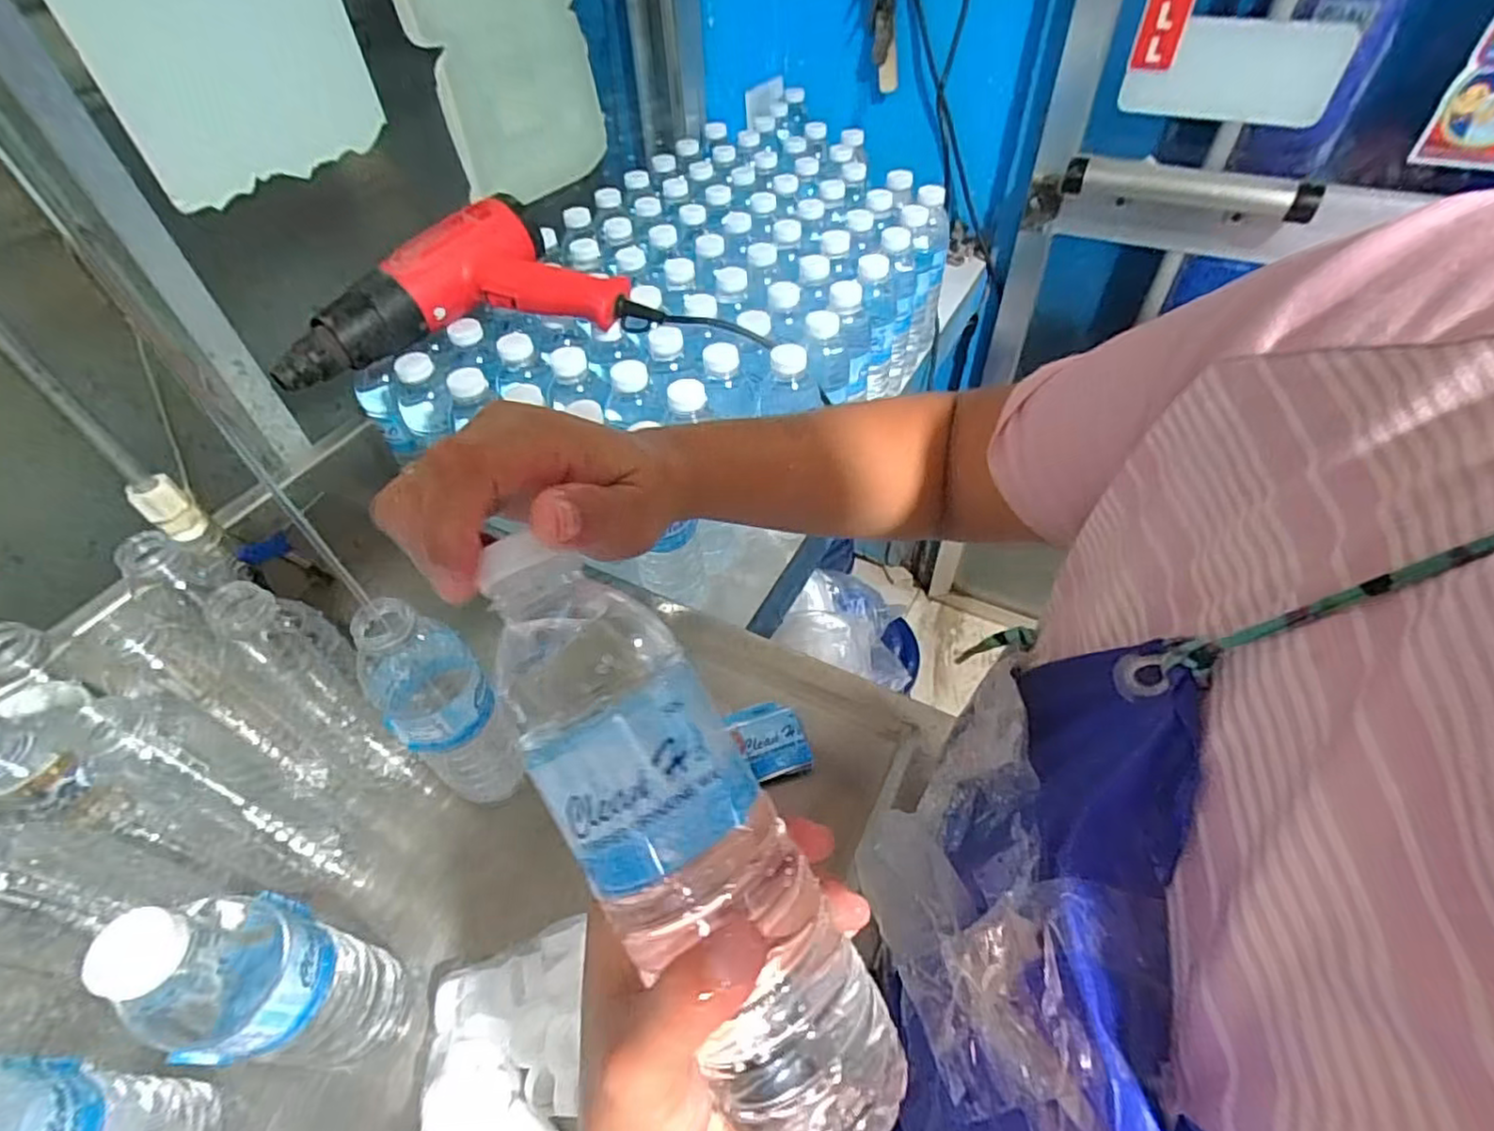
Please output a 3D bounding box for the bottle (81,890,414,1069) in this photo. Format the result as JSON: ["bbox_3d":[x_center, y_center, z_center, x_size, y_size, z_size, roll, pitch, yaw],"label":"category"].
[{"bbox_3d":[-0.235,0.218,0.342,0.050,0.206,0.069,14,51,14],"label":"bottle"}]

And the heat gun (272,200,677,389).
[{"bbox_3d":[-0.258,-0.256,0.604,0.317,0.076,0.143,-15,50,-11],"label":"heat gun"}]

